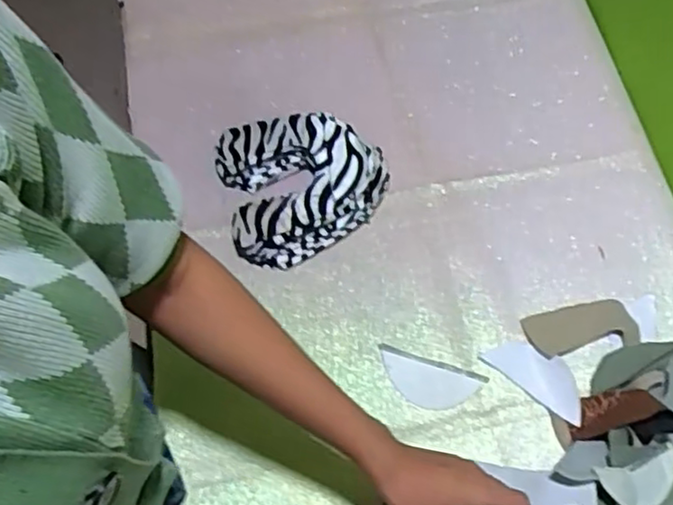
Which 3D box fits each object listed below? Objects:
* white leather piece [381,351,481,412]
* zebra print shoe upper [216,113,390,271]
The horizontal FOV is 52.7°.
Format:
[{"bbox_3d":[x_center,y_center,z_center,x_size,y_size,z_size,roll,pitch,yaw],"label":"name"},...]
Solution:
[{"bbox_3d":[0.091,0.136,0.690,0.100,0.004,0.043,16,73,9],"label":"white leather piece"},{"bbox_3d":[-0.034,-0.078,0.754,0.178,0.049,0.164,-14,67,-7],"label":"zebra print shoe upper"}]

